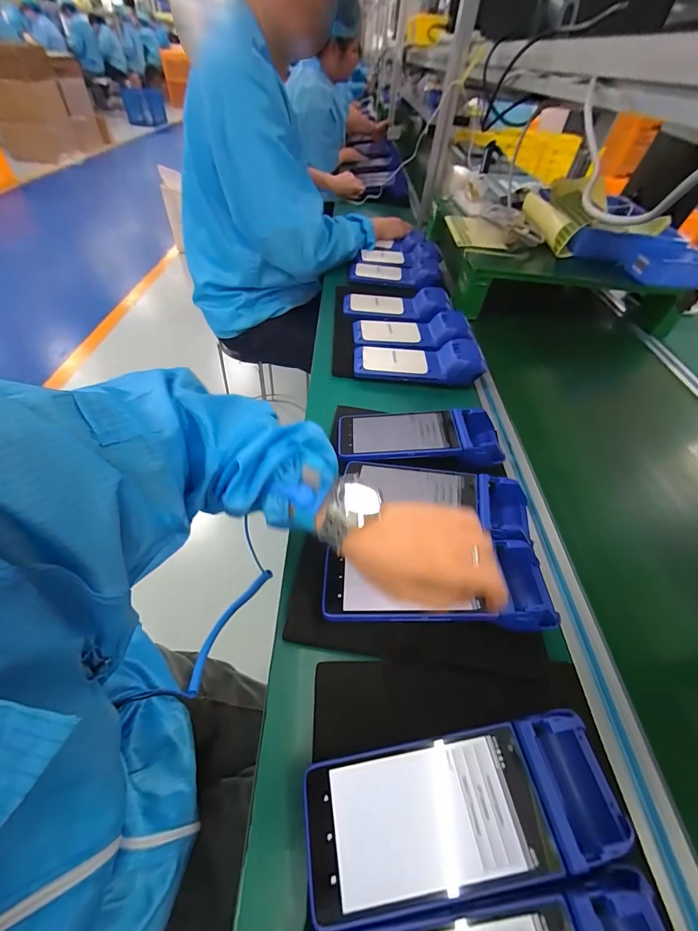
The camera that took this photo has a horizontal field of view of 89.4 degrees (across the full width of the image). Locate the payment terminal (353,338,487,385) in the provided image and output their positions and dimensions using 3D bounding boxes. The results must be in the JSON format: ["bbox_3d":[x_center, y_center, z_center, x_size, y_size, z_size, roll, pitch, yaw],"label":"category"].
[{"bbox_3d":[0.120,-0.191,0.628,0.221,0.055,0.086,3,50,-3],"label":"payment terminal"}]

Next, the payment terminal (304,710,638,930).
[{"bbox_3d":[0.084,0.237,0.246,0.223,0.039,0.078,-5,51,-9],"label":"payment terminal"}]

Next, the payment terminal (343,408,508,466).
[{"bbox_3d":[0.103,-0.037,0.500,0.232,0.050,0.108,2,51,-4],"label":"payment terminal"}]

